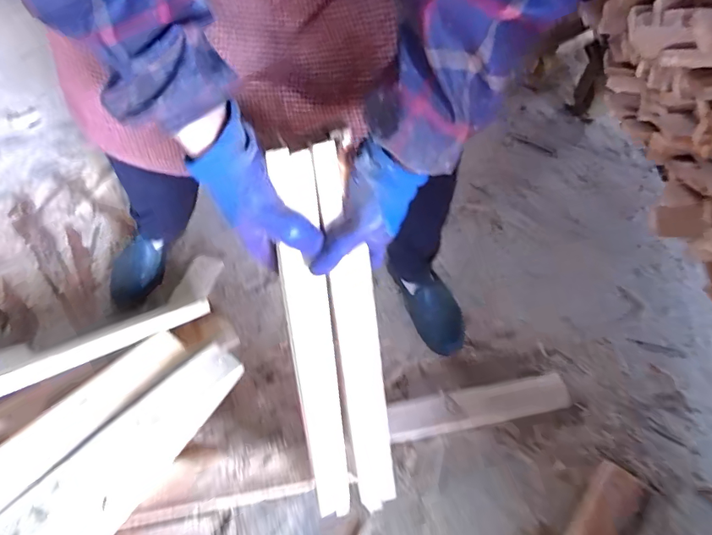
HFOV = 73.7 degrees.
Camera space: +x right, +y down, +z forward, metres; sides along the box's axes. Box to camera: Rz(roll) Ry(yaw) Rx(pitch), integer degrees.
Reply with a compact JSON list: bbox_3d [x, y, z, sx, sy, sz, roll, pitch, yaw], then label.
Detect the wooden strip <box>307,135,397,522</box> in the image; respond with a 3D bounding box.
[{"bbox_3d":[0.004,0.109,0.525,0.049,0.496,0.013,-13,31,-9],"label":"wooden strip"}]

